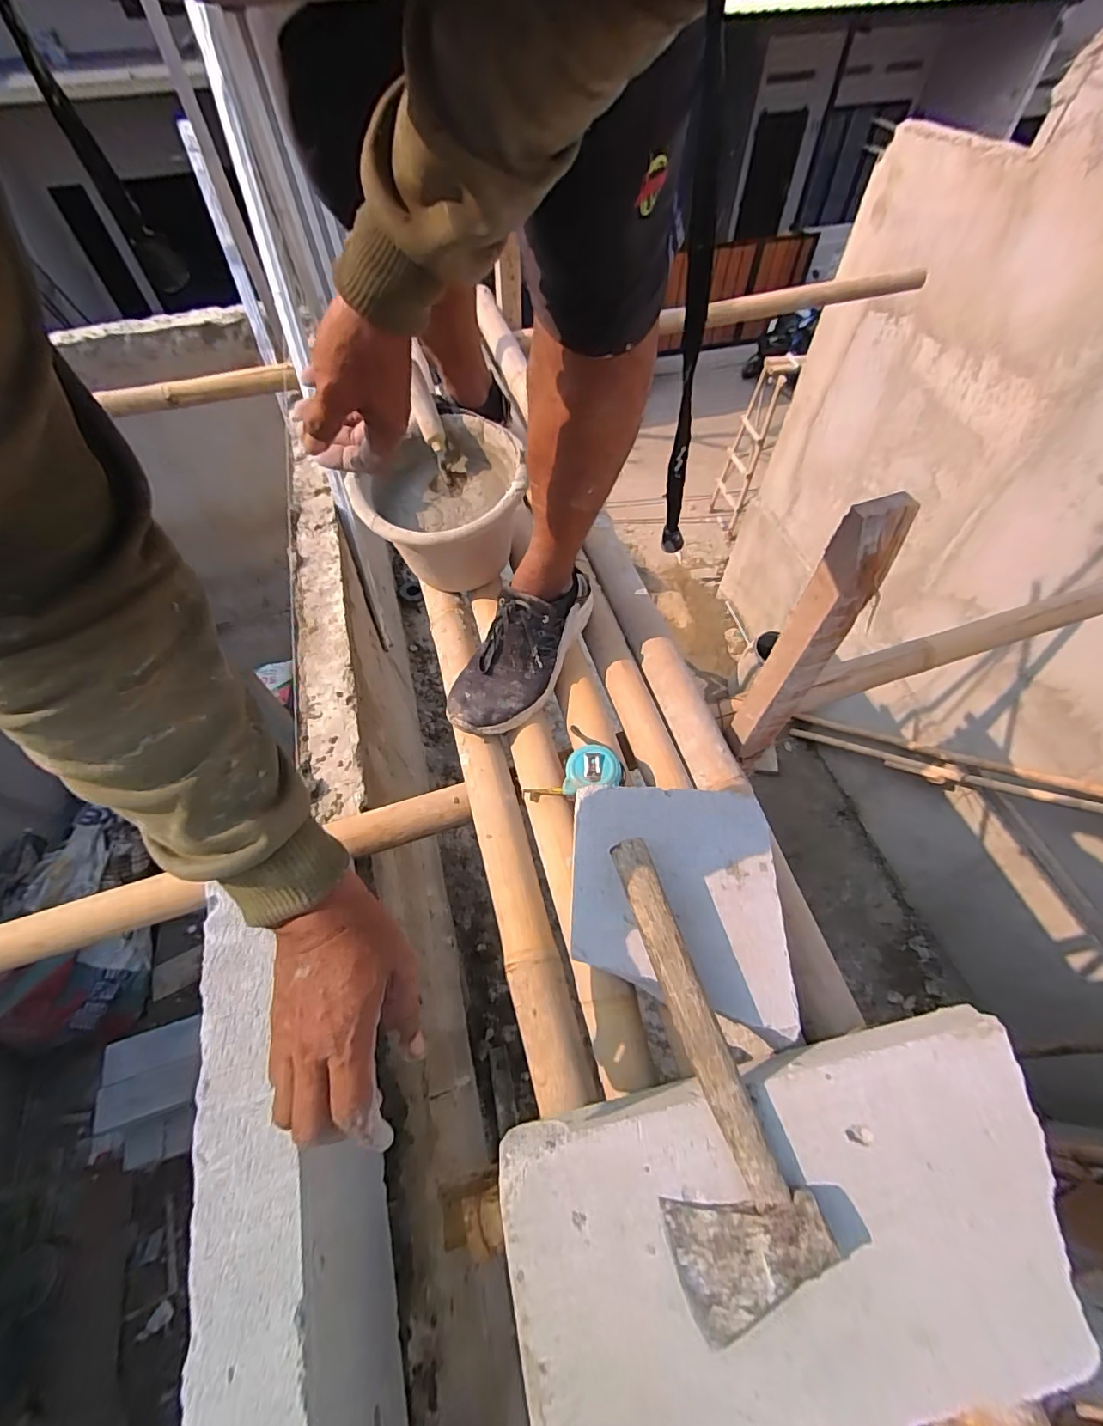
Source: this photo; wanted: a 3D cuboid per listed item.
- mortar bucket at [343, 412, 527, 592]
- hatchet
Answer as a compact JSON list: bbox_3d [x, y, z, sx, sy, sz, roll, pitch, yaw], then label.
[{"bbox_3d":[-0.157,-0.294,0.770,0.229,0.151,0.228,0,58,0],"label":"mortar bucket"},{"bbox_3d":[0.092,0.270,0.420,0.103,0.049,0.314,-19,60,-11],"label":"hatchet"}]

